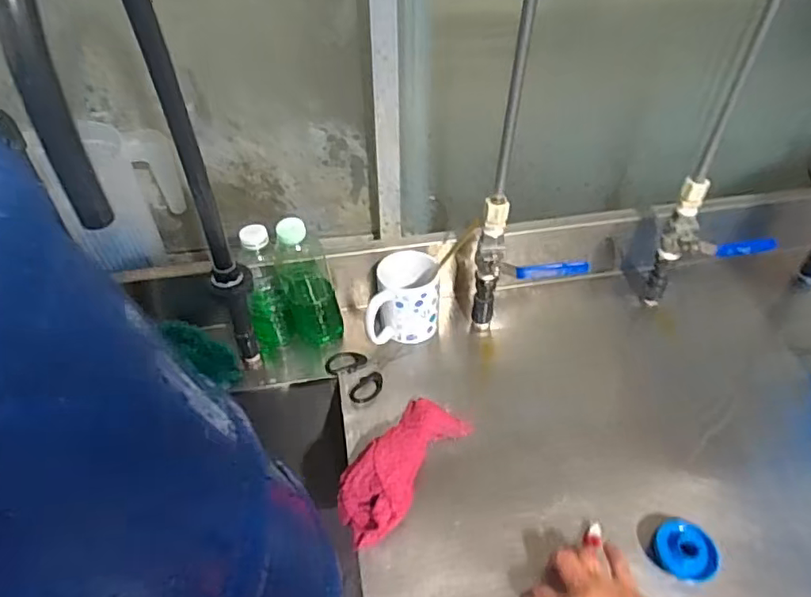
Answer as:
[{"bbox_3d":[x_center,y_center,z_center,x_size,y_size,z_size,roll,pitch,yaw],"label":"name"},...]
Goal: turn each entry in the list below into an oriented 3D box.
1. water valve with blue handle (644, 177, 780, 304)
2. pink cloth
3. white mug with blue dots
[{"bbox_3d":[0.388,-0.053,0.740,0.127,0.196,0.044,19,47,19],"label":"water valve with blue handle"},{"bbox_3d":[-0.007,0.179,0.639,0.084,0.044,0.189,27,50,26],"label":"pink cloth"},{"bbox_3d":[-0.002,0.004,0.767,0.089,0.095,0.091,2,44,3],"label":"white mug with blue dots"}]

